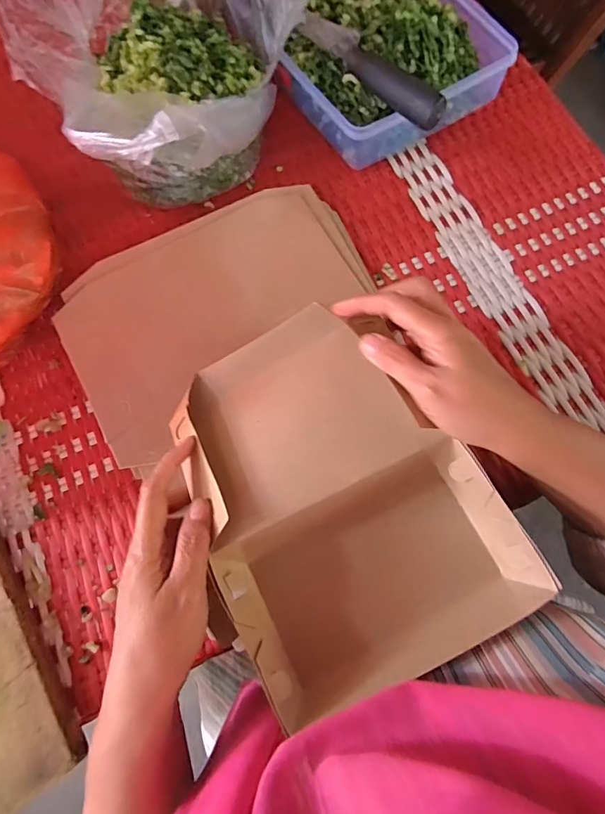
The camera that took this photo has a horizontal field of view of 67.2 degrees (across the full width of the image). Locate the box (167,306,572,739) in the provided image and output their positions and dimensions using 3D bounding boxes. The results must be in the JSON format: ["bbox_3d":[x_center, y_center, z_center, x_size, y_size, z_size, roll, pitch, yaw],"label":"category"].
[{"bbox_3d":[0.022,0.060,0.313,0.178,0.055,0.250,-27,74,-6],"label":"box"}]

